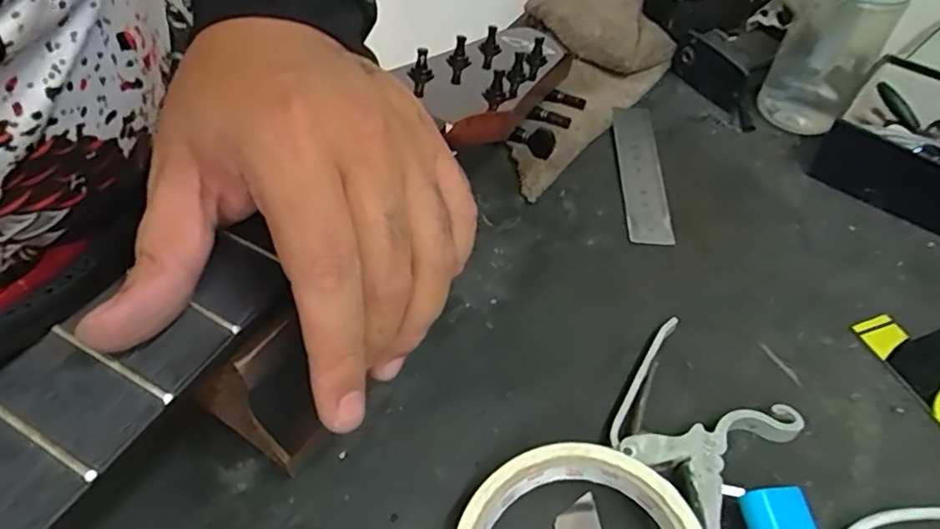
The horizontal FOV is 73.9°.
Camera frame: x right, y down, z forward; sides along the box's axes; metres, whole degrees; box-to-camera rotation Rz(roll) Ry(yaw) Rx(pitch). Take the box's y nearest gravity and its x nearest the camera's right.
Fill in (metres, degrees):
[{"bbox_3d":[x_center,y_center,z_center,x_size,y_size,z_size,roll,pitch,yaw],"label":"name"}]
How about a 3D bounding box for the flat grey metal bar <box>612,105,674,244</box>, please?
[{"bbox_3d":[0.105,-0.059,0.385,0.024,0.008,0.114,2,50,1],"label":"flat grey metal bar"}]

